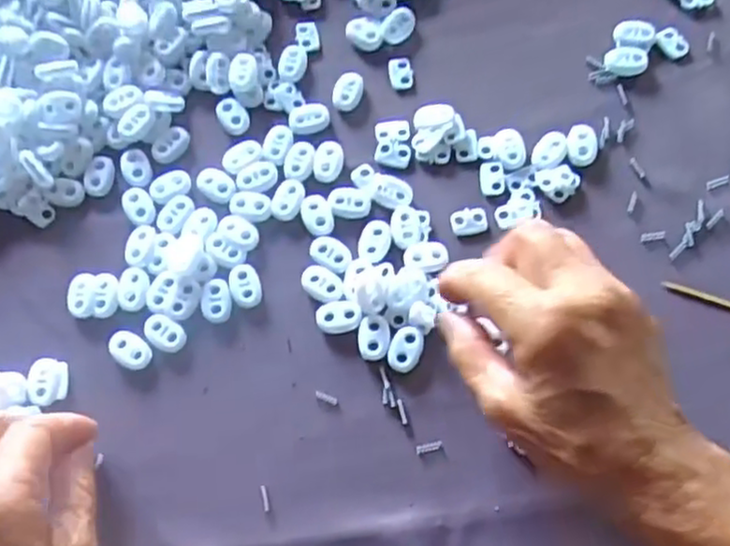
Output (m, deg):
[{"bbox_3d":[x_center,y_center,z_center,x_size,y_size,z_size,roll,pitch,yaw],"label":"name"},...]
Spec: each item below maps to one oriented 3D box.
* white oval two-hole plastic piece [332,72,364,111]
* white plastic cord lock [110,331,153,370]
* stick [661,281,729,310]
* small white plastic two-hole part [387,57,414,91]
[{"bbox_3d":[-0.010,-0.101,0.410,0.016,0.006,0.023,11,73,6],"label":"white oval two-hole plastic piece"},{"bbox_3d":[-0.116,0.038,0.362,0.023,0.004,0.015,41,78,14],"label":"white plastic cord lock"},{"bbox_3d":[0.175,0.015,0.356,0.060,0.004,0.005,21,74,9],"label":"stick"},{"bbox_3d":[0.020,-0.113,0.412,0.013,0.004,0.020,-8,72,0],"label":"small white plastic two-hole part"}]

